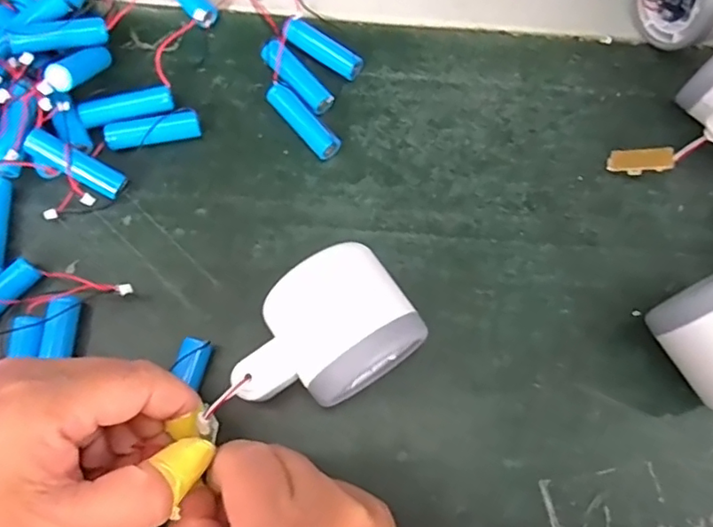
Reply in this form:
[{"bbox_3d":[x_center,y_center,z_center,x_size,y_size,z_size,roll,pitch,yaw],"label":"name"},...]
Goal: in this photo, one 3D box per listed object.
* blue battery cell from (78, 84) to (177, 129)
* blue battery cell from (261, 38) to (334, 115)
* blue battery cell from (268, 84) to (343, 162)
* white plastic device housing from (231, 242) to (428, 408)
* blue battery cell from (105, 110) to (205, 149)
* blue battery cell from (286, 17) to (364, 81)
[{"bbox_3d":[-0.127,-0.086,0.315,0.049,0.014,0.015,-13,72,-5],"label":"blue battery cell"},{"bbox_3d":[-0.035,-0.108,0.326,0.052,0.013,0.018,43,75,2],"label":"blue battery cell"},{"bbox_3d":[-0.030,-0.080,0.318,0.015,0.014,0.049,-41,77,-13],"label":"blue battery cell"},{"bbox_3d":[-0.016,0.035,0.254,0.079,0.050,0.055,-35,75,-12],"label":"white plastic device housing"},{"bbox_3d":[-0.112,-0.073,0.313,0.050,0.017,0.013,-12,72,-5],"label":"blue battery cell"},{"bbox_3d":[-0.019,-0.125,0.328,0.046,0.010,0.015,32,73,-5],"label":"blue battery cell"}]

